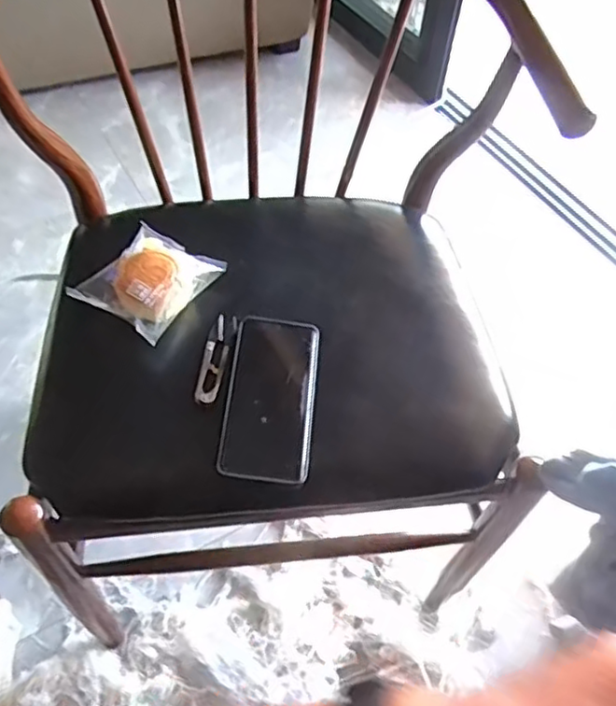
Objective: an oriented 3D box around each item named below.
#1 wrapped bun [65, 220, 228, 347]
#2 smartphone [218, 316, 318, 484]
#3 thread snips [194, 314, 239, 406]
[{"bbox_3d":[-0.154,-0.074,0.642,0.094,0.040,0.120,27,57,16],"label":"wrapped bun"},{"bbox_3d":[-0.033,0.037,0.597,0.077,0.011,0.164,5,54,0],"label":"smartphone"},{"bbox_3d":[-0.087,0.005,0.622,0.024,0.008,0.096,9,54,3],"label":"thread snips"}]

